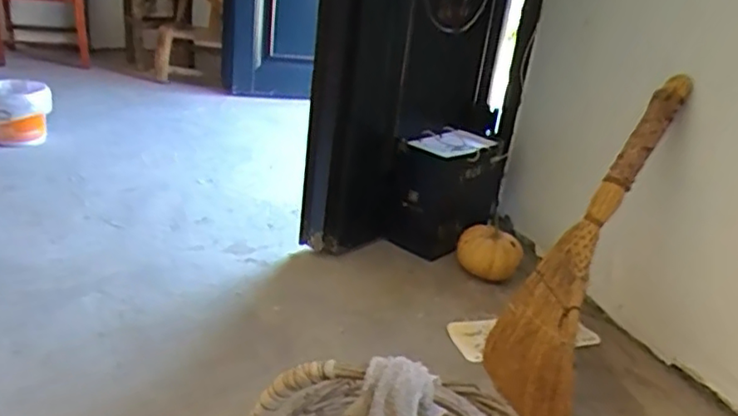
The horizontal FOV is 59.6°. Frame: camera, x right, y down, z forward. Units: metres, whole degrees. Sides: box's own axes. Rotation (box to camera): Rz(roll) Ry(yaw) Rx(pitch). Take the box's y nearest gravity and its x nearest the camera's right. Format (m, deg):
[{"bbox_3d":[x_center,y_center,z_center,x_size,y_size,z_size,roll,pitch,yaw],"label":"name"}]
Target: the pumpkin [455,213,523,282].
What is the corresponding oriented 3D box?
[{"bbox_3d":[0.301,0.119,1.666,0.169,0.157,0.125,-16,33,-41],"label":"pumpkin"}]

